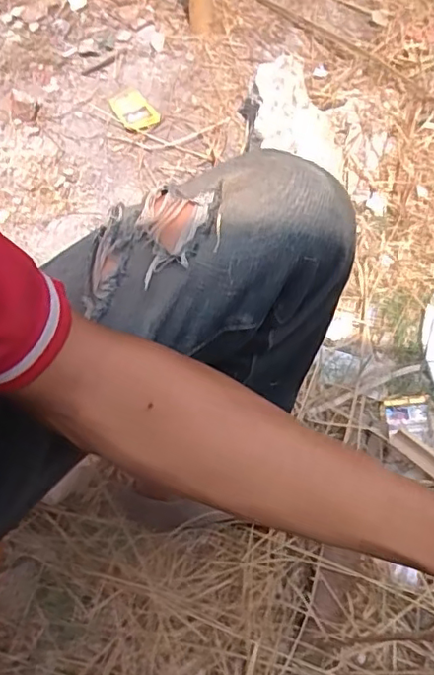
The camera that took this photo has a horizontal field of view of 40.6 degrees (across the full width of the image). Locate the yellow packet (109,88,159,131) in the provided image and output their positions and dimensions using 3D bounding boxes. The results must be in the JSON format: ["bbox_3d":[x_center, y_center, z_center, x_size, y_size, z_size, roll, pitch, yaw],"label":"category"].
[{"bbox_3d":[-0.162,-0.437,1.133,0.068,0.011,0.108,-39,71,-18],"label":"yellow packet"}]

